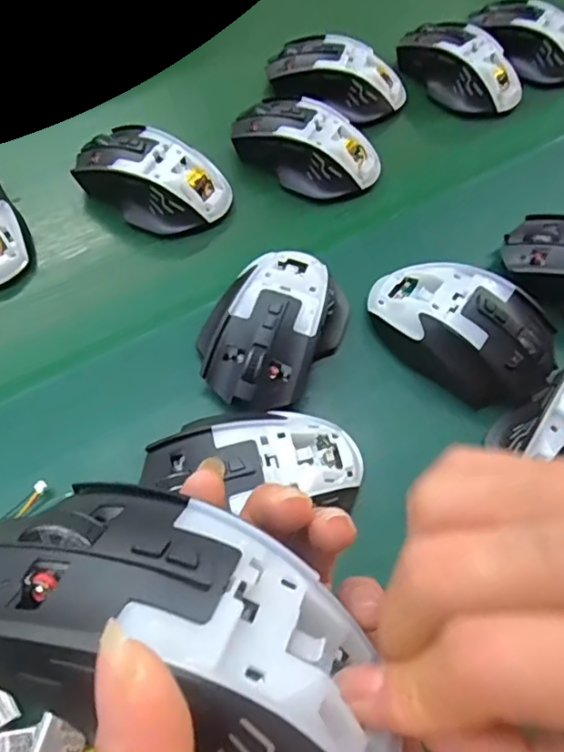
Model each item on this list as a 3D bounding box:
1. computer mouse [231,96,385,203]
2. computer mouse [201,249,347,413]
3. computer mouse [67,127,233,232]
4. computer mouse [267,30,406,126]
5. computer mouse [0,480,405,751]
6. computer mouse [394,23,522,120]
[{"bbox_3d":[0.018,-0.177,0.442,0.117,0.036,0.066,26,62,11],"label":"computer mouse"},{"bbox_3d":[-0.003,-0.034,0.351,0.073,0.039,0.116,29,63,12],"label":"computer mouse"},{"bbox_3d":[-0.095,-0.144,0.417,0.115,0.035,0.068,23,62,9],"label":"computer mouse"},{"bbox_3d":[0.045,-0.253,0.485,0.117,0.034,0.062,14,60,4],"label":"computer mouse"},{"bbox_3d":[-0.022,0.060,0.138,0.107,0.035,0.059,31,62,16],"label":"computer mouse"},{"bbox_3d":[0.151,-0.269,0.500,0.067,0.035,0.115,-36,69,-21],"label":"computer mouse"}]

